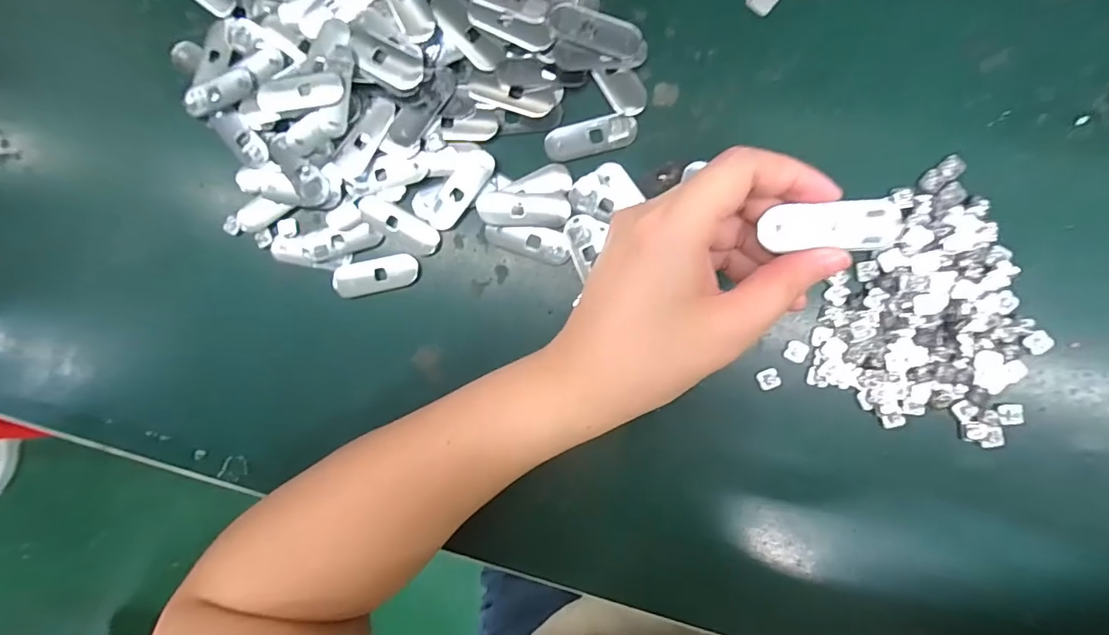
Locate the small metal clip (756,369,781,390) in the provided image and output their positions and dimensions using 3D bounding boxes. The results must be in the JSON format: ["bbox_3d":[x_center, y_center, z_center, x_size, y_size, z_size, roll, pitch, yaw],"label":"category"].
[{"bbox_3d":[0.114,0.033,0.257,0.011,0.004,0.010,-25,87,7],"label":"small metal clip"}]

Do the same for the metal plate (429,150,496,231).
[{"bbox_3d":[-0.054,-0.072,0.275,0.019,0.004,0.050,36,94,5],"label":"metal plate"}]

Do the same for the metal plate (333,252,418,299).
[{"bbox_3d":[-0.104,-0.024,0.283,0.050,0.005,0.019,-11,89,7],"label":"metal plate"}]

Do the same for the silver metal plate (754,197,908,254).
[{"bbox_3d":[0.107,-0.036,0.189,0.050,0.004,0.019,-1,90,9],"label":"silver metal plate"}]

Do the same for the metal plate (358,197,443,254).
[{"bbox_3d":[-0.091,-0.053,0.283,0.051,0.004,0.018,28,94,6],"label":"metal plate"}]

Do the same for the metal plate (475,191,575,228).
[{"bbox_3d":[-0.018,-0.061,0.271,0.051,0.004,0.019,3,91,7],"label":"metal plate"}]

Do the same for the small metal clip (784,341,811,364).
[{"bbox_3d":[0.128,0.018,0.256,0.011,0.004,0.011,24,93,6],"label":"small metal clip"}]

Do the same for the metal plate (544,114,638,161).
[{"bbox_3d":[0.020,-0.100,0.269,0.050,0.004,0.019,-12,89,7],"label":"metal plate"}]

